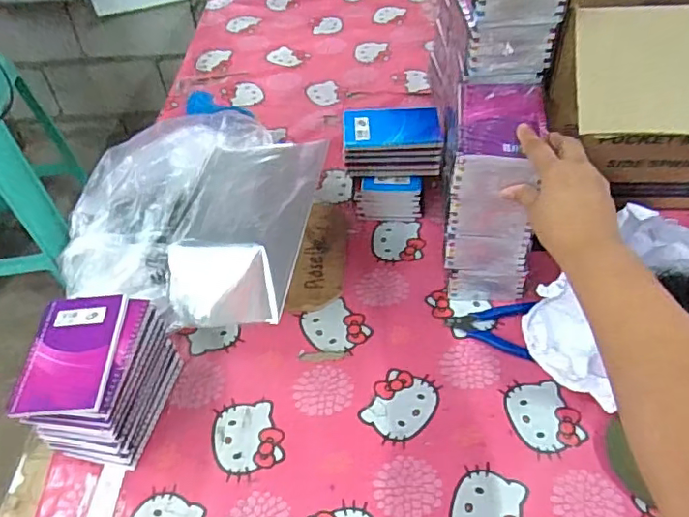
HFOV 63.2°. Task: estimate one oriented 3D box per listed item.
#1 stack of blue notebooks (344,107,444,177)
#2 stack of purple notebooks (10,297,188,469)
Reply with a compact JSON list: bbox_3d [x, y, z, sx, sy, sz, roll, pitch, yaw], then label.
[{"bbox_3d":[0.066,-0.163,0.781,0.131,0.053,0.090,1,49,4],"label":"stack of blue notebooks"},{"bbox_3d":[-0.257,0.130,0.593,0.110,0.118,0.144,3,49,5],"label":"stack of purple notebooks"}]

